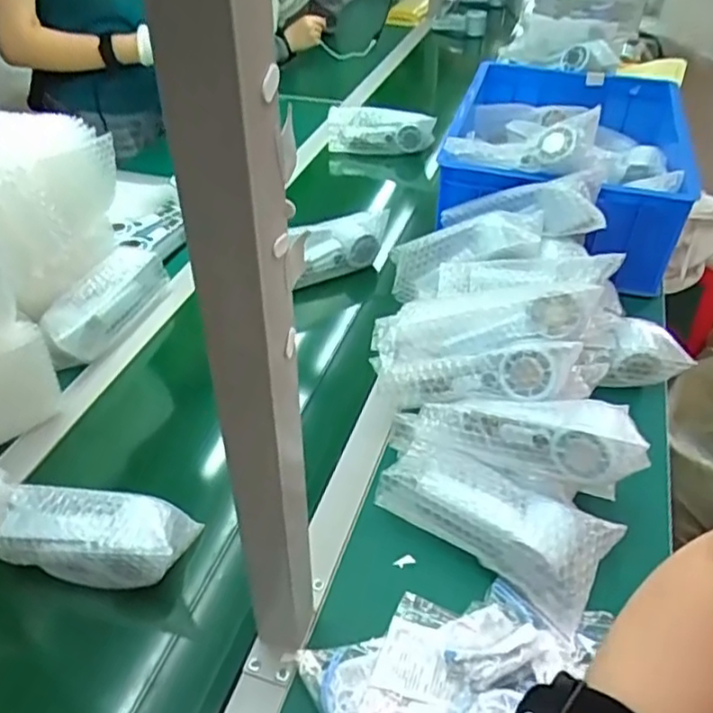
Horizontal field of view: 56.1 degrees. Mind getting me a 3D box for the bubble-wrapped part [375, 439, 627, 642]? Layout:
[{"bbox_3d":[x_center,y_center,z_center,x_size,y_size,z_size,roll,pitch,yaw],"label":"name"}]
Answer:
[{"bbox_3d":[0.127,0.153,0.634,0.210,0.059,0.098,26,46,25],"label":"bubble-wrapped part"}]

